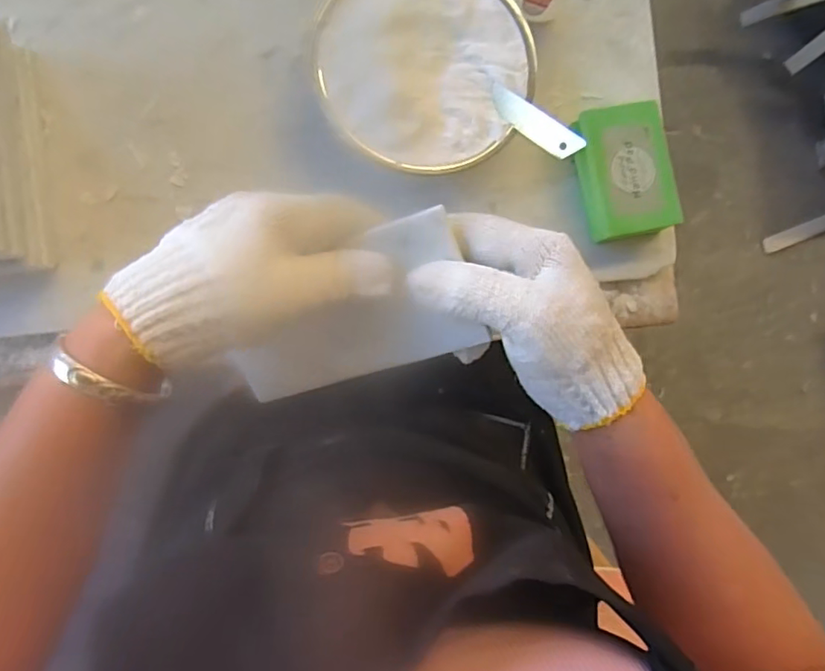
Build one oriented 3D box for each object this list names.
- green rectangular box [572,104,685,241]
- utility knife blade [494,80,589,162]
[{"bbox_3d":[0.155,-0.119,0.410,0.067,0.031,0.092,-14,90,-9],"label":"green rectangular box"},{"bbox_3d":[0.080,-0.142,0.372,0.075,0.004,0.019,43,121,18],"label":"utility knife blade"}]

